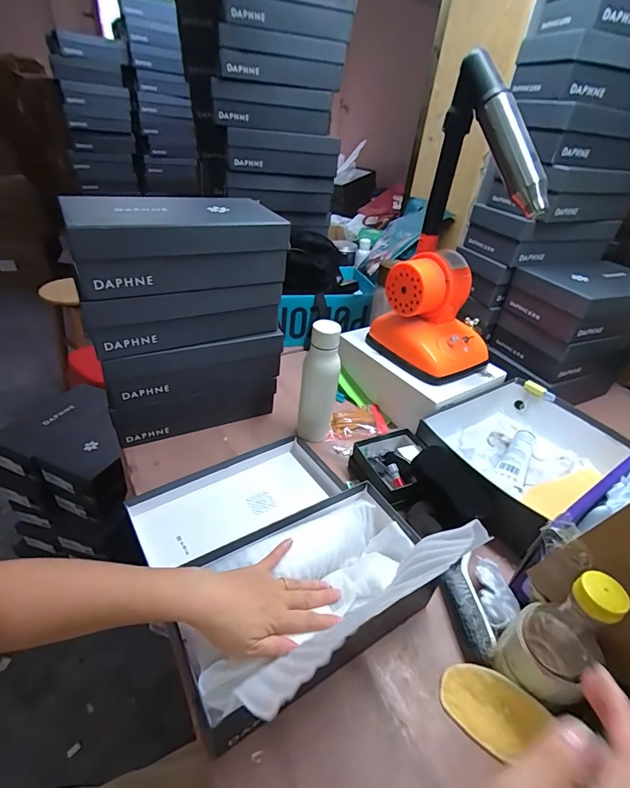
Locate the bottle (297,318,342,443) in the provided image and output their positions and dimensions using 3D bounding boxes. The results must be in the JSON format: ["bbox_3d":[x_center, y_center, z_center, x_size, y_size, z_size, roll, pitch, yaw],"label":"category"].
[{"bbox_3d":[0.007,-0.017,0.699,0.056,0.225,0.050,27,41,26],"label":"bottle"}]

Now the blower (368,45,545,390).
[{"bbox_3d":[0.254,-0.272,0.711,0.151,0.469,0.226,-24,46,-35],"label":"blower"}]

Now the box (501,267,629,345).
[{"bbox_3d":[0.602,-0.200,0.852,0.283,0.104,0.181,-7,38,-18],"label":"box"}]

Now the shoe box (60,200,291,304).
[{"bbox_3d":[-0.206,-0.230,0.597,0.296,0.102,0.148,-17,42,-28],"label":"shoe box"}]

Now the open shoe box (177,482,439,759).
[{"bbox_3d":[-0.006,0.239,0.476,0.306,0.090,0.155,-17,42,-28],"label":"open shoe box"}]

